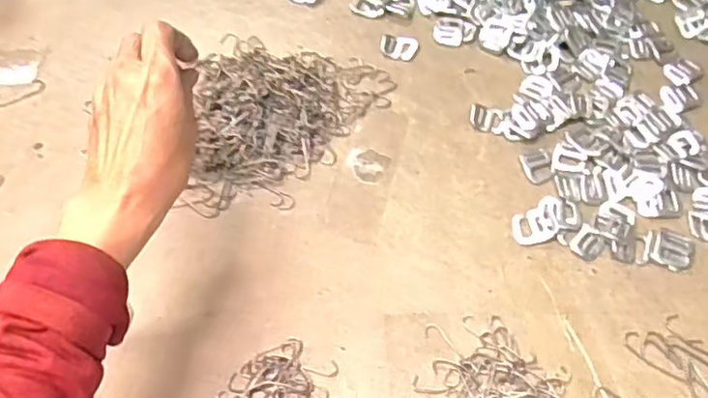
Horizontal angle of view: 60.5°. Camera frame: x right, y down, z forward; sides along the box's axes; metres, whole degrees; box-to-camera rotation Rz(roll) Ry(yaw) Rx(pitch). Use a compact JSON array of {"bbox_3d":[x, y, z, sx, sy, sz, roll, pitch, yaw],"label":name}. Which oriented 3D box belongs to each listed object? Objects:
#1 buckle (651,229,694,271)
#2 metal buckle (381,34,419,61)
[{"bbox_3d":[0.236,0.037,0.449,0.028,0.004,0.030,26,63,17],"label":"buckle"},{"bbox_3d":[0.042,-0.144,0.572,0.034,0.007,0.026,13,60,10],"label":"metal buckle"}]

